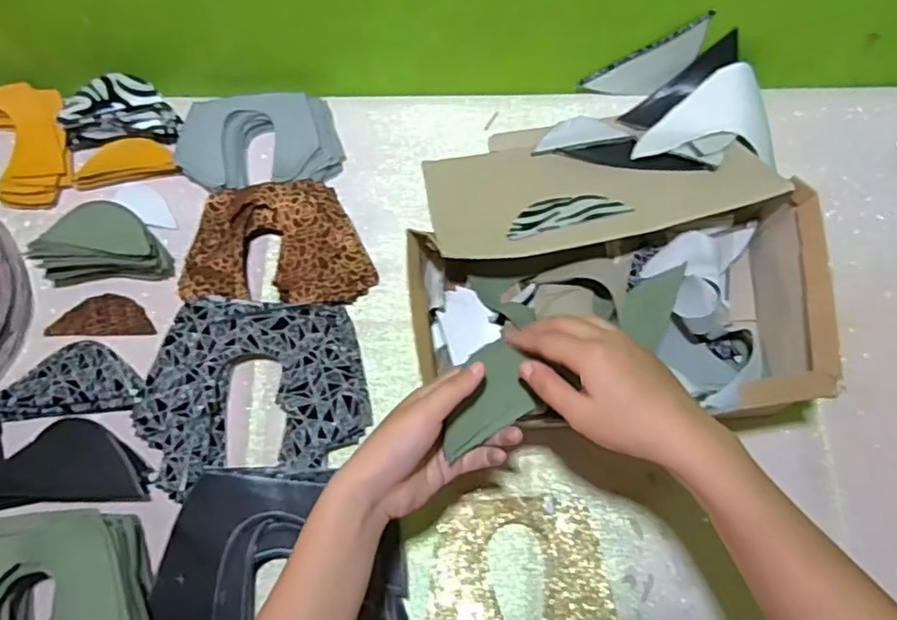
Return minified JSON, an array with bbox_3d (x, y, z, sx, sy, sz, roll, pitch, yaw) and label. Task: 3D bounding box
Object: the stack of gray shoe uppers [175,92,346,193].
[{"bbox_3d":[-0.203,-0.180,0.681,0.167,0.026,0.113,-2,68,0],"label":"stack of gray shoe uppers"}]

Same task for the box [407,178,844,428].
[{"bbox_3d":[0.146,0.009,0.553,0.345,0.102,0.179,-6,68,-1],"label":"box"}]

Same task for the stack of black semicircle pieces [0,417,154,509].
[{"bbox_3d":[-0.344,0.135,0.561,0.152,0.027,0.076,-3,68,0],"label":"stack of black semicircle pieces"}]

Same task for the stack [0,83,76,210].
[{"bbox_3d":[-0.499,-0.179,0.680,0.173,0.038,0.132,0,68,1],"label":"stack"}]

